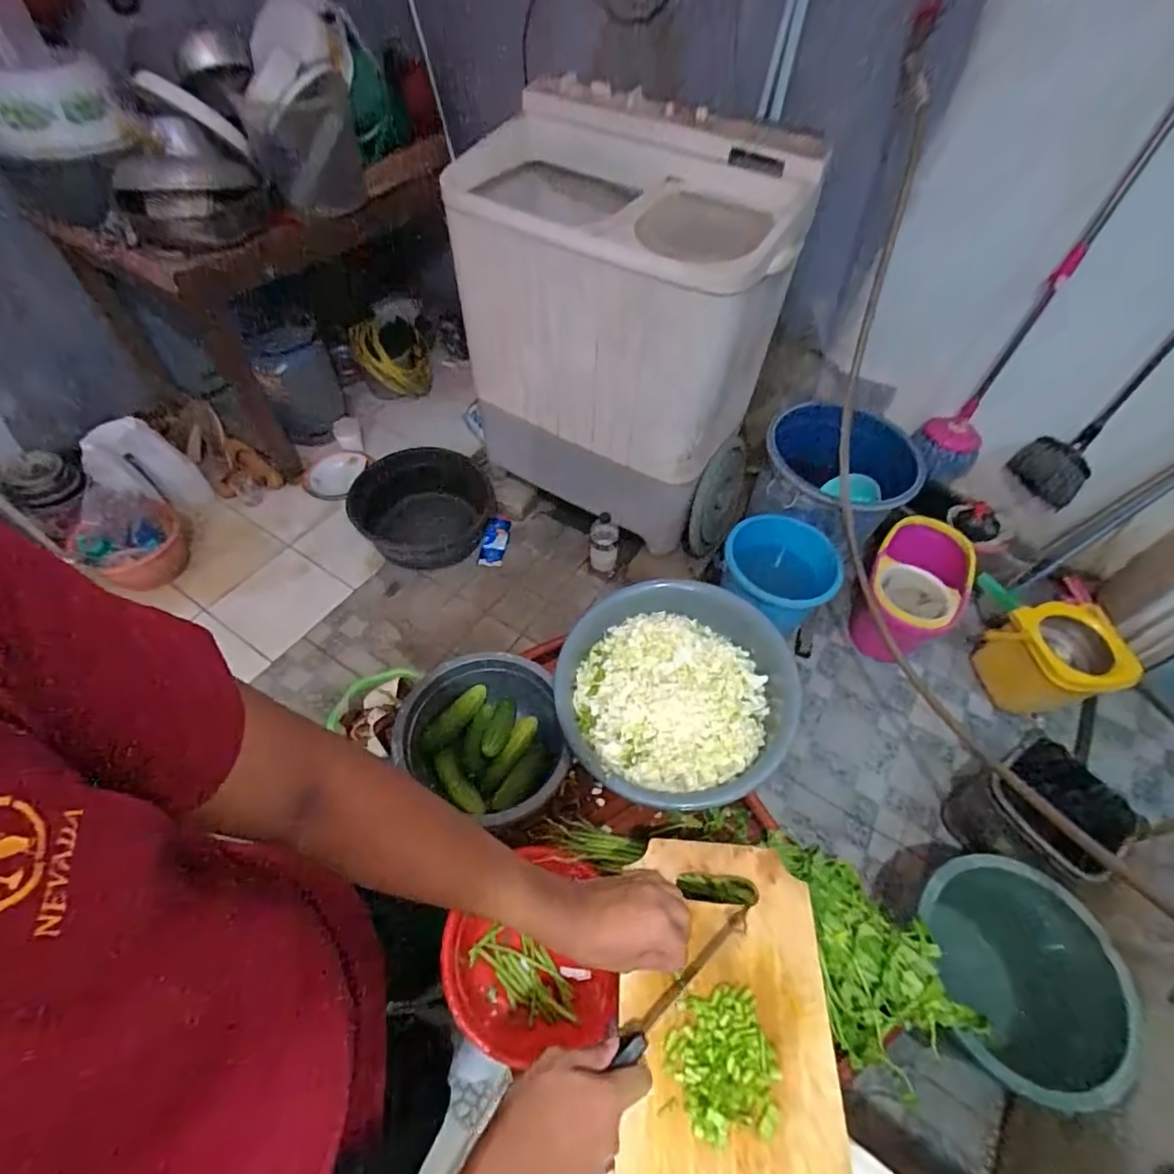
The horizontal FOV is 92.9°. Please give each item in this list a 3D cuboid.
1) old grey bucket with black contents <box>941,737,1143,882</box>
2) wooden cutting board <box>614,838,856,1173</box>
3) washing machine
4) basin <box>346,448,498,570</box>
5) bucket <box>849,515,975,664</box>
[{"bbox_3d":[1.005,0.513,1.254,0.284,0.234,0.230,-25,59,-19],"label":"old grey bucket with black contents"},{"bbox_3d":[0.121,0.375,0.473,0.179,0.022,0.290,4,54,0],"label":"wooden cutting board"},{"bbox_3d":[0.084,-0.686,1.467,0.760,0.822,0.516,23,56,13],"label":"washing machine"},{"bbox_3d":[-0.528,-0.271,1.779,0.439,0.134,0.388,36,60,21],"label":"basin"},{"bbox_3d":[0.946,-0.005,1.631,0.247,0.207,0.434,31,58,18],"label":"bucket"}]

